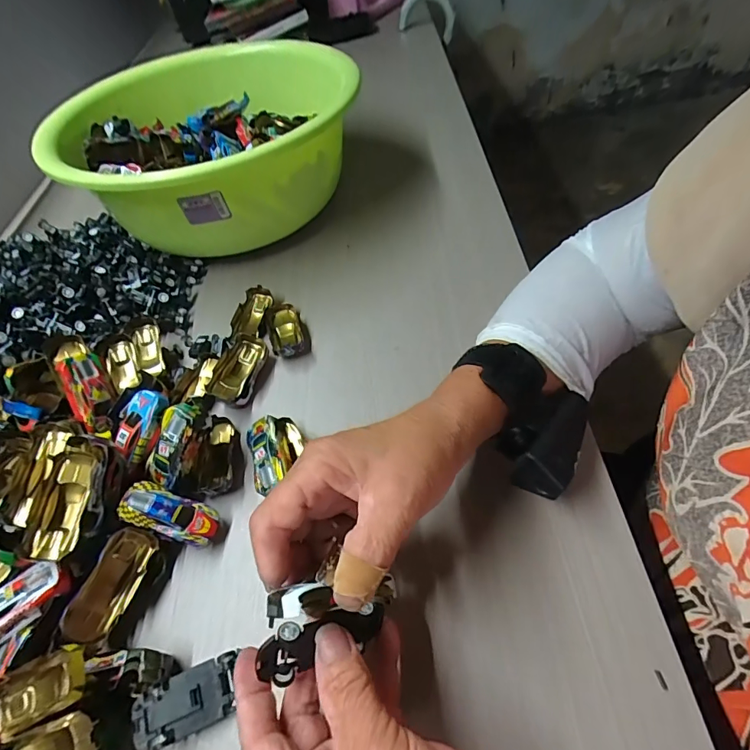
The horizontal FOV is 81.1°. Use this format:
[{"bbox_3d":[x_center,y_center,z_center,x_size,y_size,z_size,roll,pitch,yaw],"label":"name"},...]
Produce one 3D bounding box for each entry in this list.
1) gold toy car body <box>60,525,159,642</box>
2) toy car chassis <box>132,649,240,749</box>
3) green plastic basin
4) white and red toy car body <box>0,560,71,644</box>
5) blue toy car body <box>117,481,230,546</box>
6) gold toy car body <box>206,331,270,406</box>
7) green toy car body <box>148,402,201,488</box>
[{"bbox_3d":[-0.164,0.130,0.273,0.030,0.017,0.064,31,47,-20],"label":"gold toy car body"},{"bbox_3d":[-0.102,0.182,0.245,0.055,0.014,0.030,-25,54,-8],"label":"toy car chassis"},{"bbox_3d":[-0.162,-0.246,0.494,0.250,0.135,0.312,-1,54,10],"label":"green plastic basin"},{"bbox_3d":[-0.209,0.134,0.252,0.061,0.019,0.029,-35,56,-15],"label":"white and red toy car body"},{"bbox_3d":[-0.134,0.095,0.295,0.069,0.016,0.028,27,55,-13],"label":"blue toy car body"},{"bbox_3d":[-0.117,-0.004,0.376,0.036,0.017,0.067,7,56,15],"label":"gold toy car body"},{"bbox_3d":[-0.139,0.048,0.303,0.023,0.015,0.056,26,98,22],"label":"green toy car body"}]

